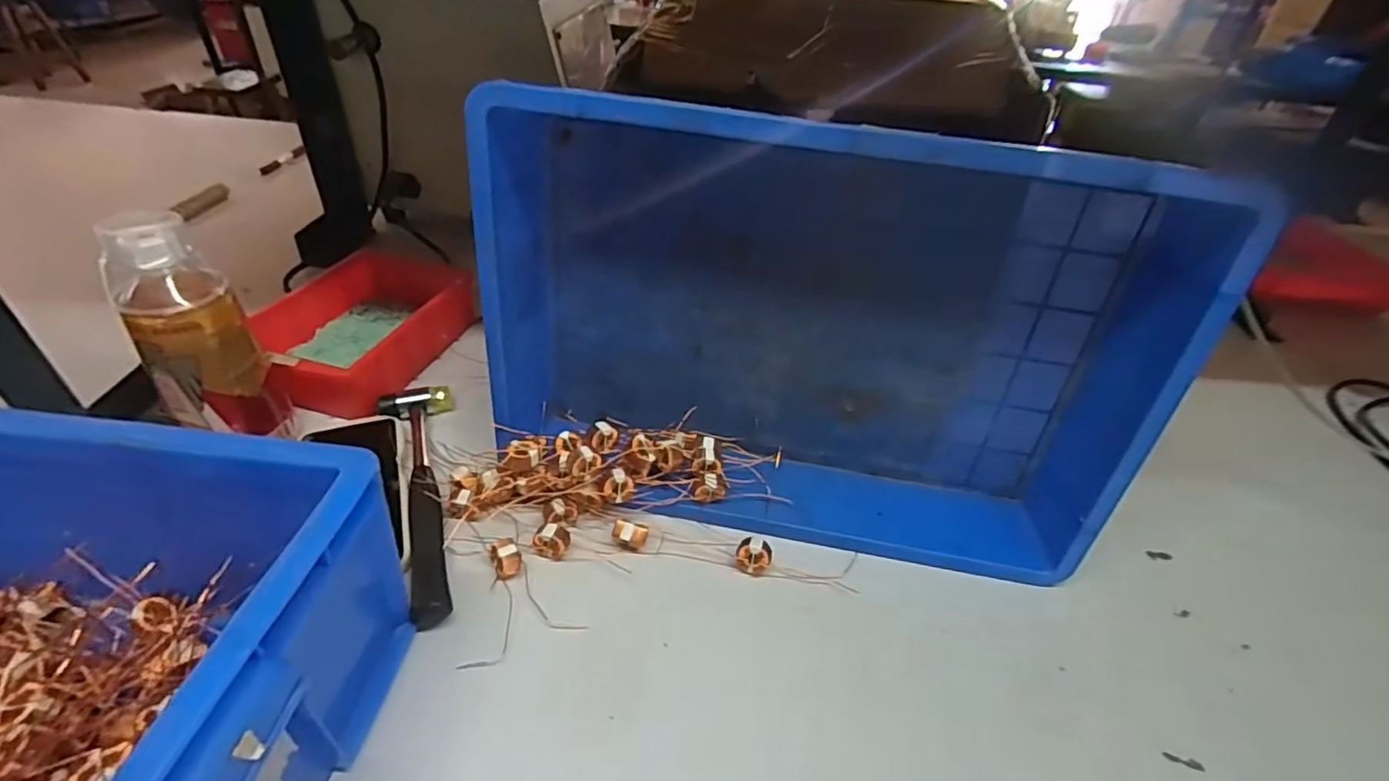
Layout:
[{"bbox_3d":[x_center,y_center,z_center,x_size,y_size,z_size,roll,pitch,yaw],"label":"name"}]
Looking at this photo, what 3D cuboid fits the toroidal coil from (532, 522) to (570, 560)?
[{"bbox_3d":[-0.104,0.107,0.432,0.024,0.016,0.018,17,40,14],"label":"toroidal coil"}]

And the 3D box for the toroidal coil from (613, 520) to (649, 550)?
[{"bbox_3d":[-0.047,0.106,0.441,0.026,0.018,0.016,13,39,10],"label":"toroidal coil"}]

